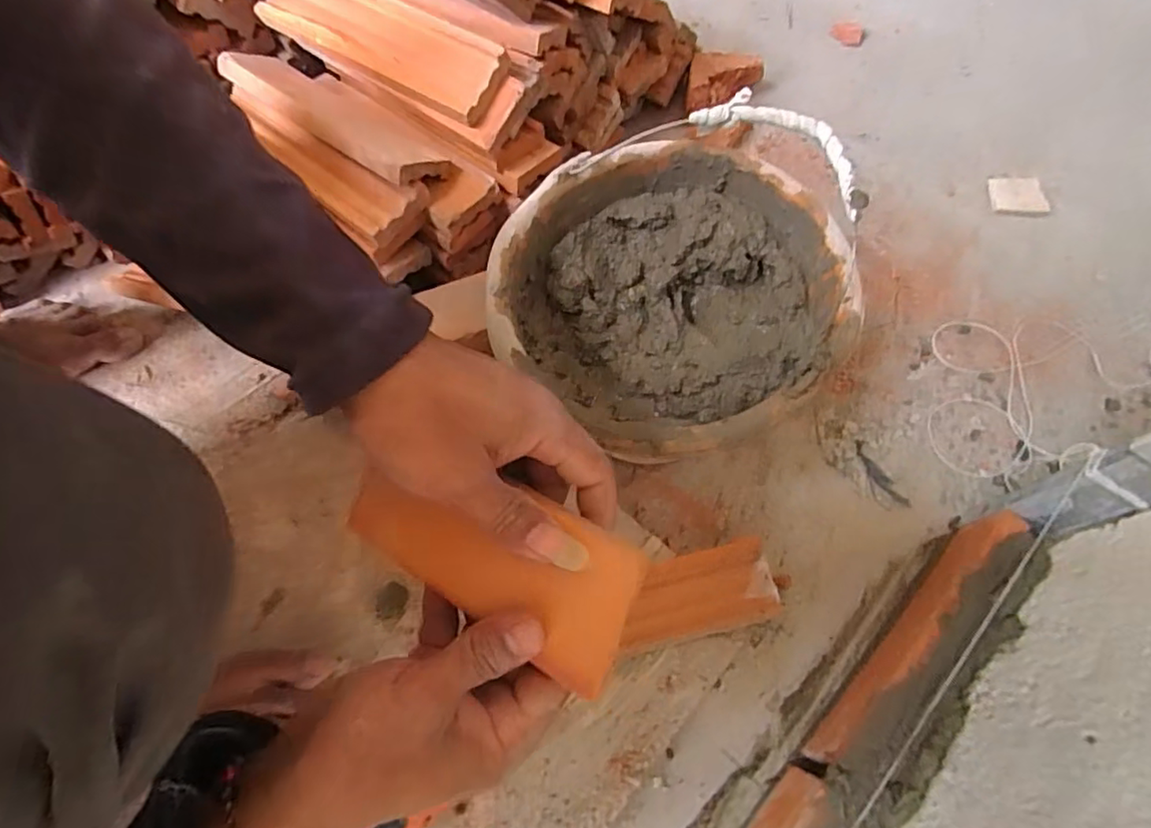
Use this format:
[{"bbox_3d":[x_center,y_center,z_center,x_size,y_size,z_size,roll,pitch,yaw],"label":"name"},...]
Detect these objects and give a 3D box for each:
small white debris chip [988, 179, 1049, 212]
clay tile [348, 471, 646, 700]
[{"bbox_3d":[0.489,-0.242,0.655,0.056,0.007,0.046,4,67,0],"label":"small white debris chip"},{"bbox_3d":[-0.040,0.059,0.268,0.143,0.010,0.064,27,97,22],"label":"clay tile"}]

